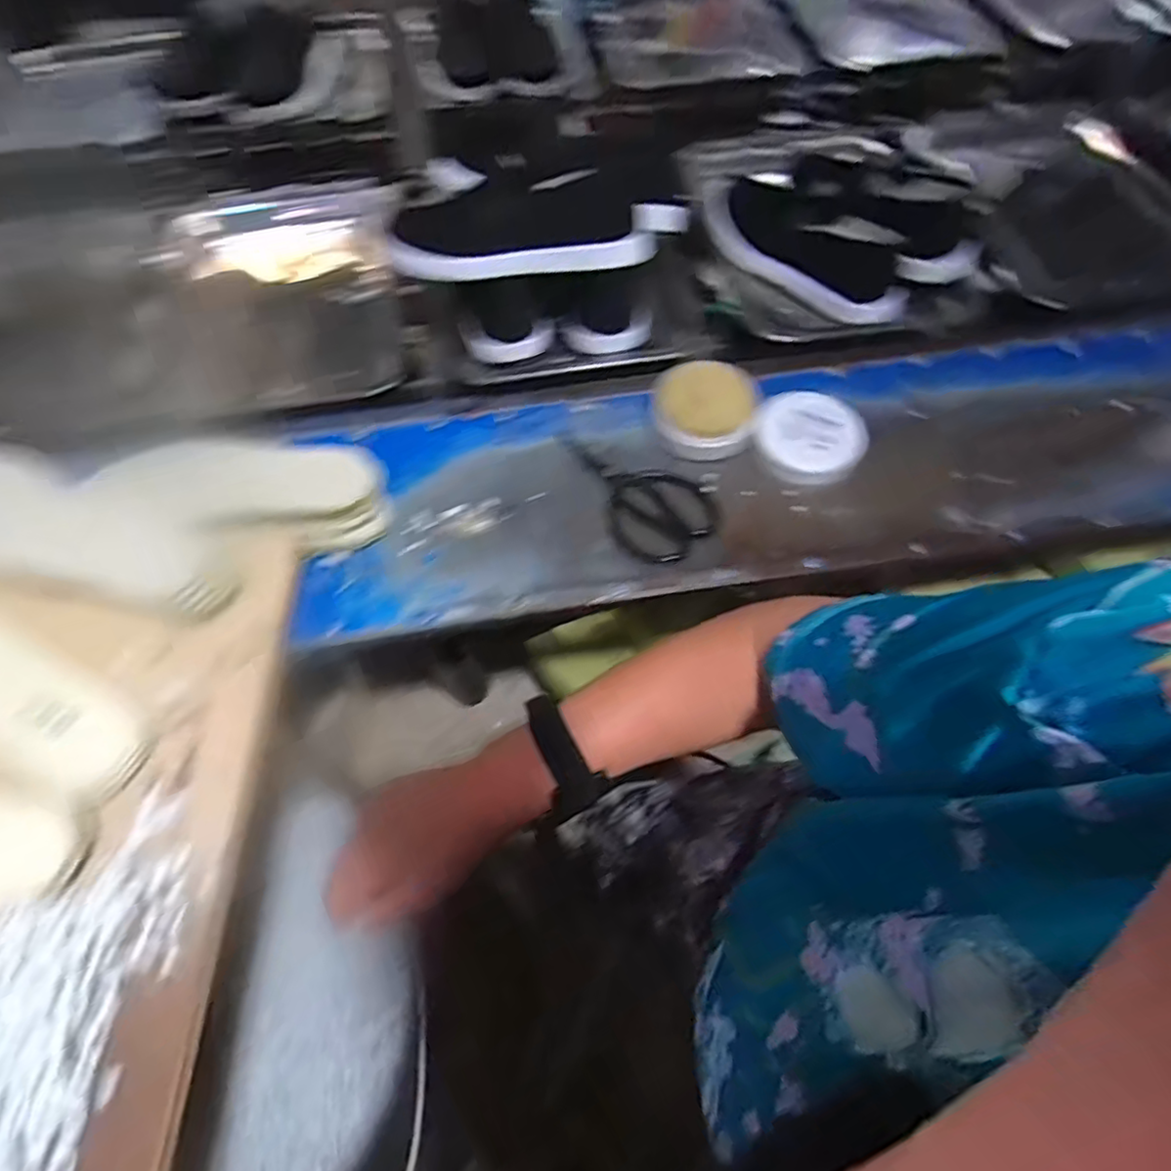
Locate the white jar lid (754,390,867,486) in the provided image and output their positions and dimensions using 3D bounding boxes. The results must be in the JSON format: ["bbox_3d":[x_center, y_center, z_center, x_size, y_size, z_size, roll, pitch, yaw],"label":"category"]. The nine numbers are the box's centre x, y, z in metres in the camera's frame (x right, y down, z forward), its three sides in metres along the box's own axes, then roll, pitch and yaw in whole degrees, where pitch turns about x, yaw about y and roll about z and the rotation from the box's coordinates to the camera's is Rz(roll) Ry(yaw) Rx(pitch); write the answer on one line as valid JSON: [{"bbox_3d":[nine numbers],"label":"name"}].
[{"bbox_3d":[0.229,-0.154,0.653,0.104,0.021,0.097,29,85,5],"label":"white jar lid"}]

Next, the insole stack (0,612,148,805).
[{"bbox_3d":[-0.435,0.079,0.474,0.231,0.035,0.087,23,63,13],"label":"insole stack"}]

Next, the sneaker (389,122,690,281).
[{"bbox_3d":[-0.051,-0.378,0.642,0.293,0.084,0.114,-3,59,15],"label":"sneaker"}]

